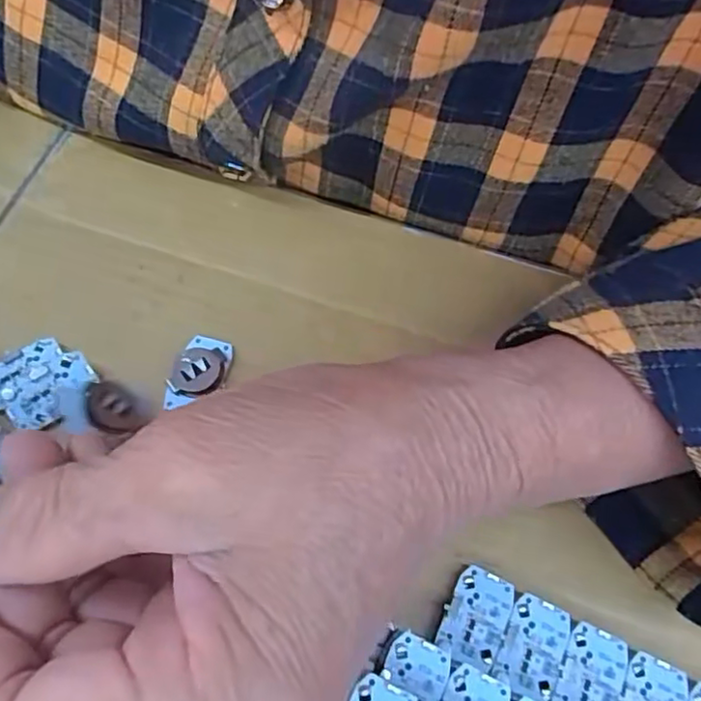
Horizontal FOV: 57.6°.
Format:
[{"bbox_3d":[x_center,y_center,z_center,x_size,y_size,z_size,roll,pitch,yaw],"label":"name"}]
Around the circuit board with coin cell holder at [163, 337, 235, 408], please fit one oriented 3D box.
[{"bbox_3d":[-0.054,0.007,0.227,0.018,0.004,0.028,16,64,6],"label":"circuit board with coin cell holder"}]

